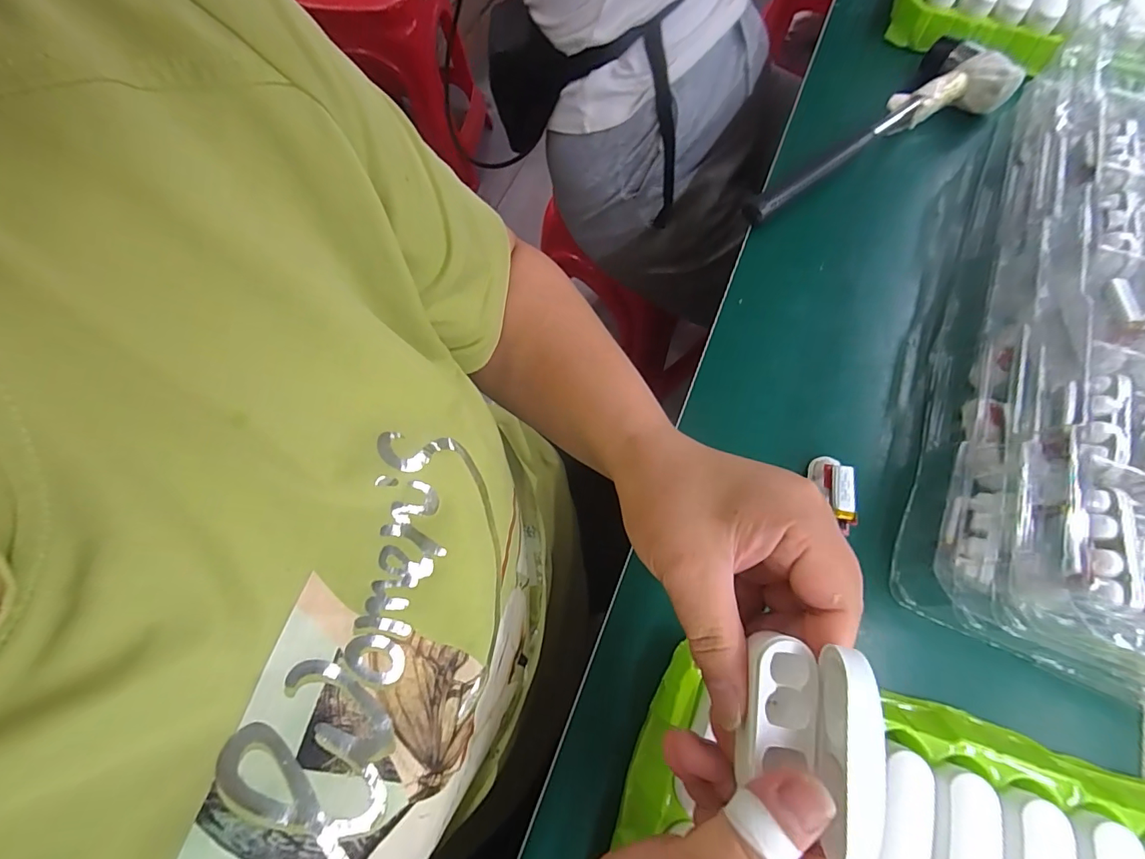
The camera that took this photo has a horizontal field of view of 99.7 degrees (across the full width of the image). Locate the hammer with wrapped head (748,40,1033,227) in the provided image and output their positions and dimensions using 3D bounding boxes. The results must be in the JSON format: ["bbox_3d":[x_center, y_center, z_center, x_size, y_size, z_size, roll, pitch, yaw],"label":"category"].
[{"bbox_3d":[0.260,-0.238,0.407,0.248,0.053,0.078,-39,73,-12],"label":"hammer with wrapped head"}]

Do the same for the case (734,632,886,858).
[{"bbox_3d":[0.083,0.108,0.169,0.041,0.022,0.062,9,70,5],"label":"case"}]

